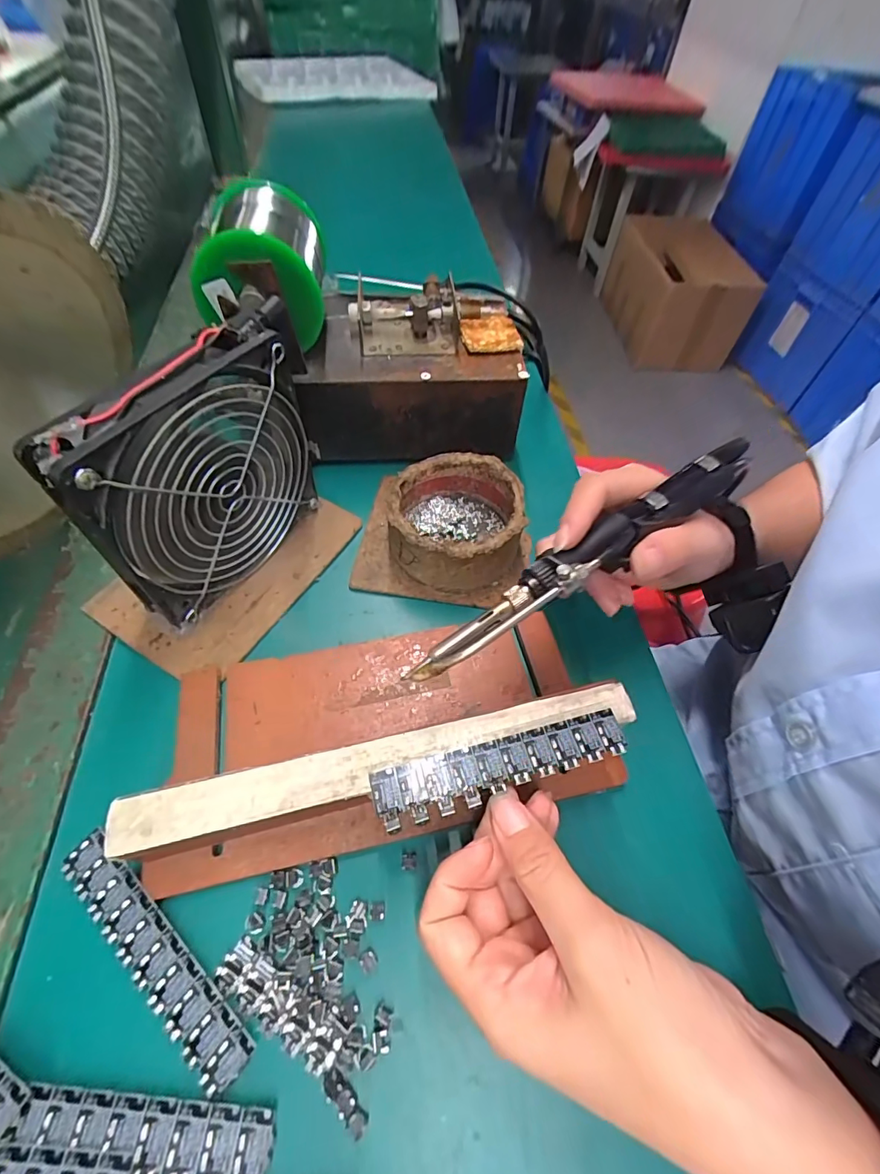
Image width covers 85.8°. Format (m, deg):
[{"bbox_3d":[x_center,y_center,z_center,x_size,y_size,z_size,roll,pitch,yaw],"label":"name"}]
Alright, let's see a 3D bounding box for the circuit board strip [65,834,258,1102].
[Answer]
[{"bbox_3d":[-0.114,0.143,0.186,0.108,0.005,0.019,36,60,19],"label":"circuit board strip"}]

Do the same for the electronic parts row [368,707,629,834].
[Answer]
[{"bbox_3d":[0.027,0.074,0.197,0.107,0.004,0.023,-12,57,-11],"label":"electronic parts row"}]

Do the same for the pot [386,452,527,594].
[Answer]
[{"bbox_3d":[0.010,-0.040,0.296,0.080,0.041,0.082,2,55,-3],"label":"pot"}]

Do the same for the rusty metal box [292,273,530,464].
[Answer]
[{"bbox_3d":[-0.020,-0.157,0.345,0.150,0.085,0.104,0,55,-4],"label":"rusty metal box"}]

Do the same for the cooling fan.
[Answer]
[{"bbox_3d":[-0.114,-0.054,0.246,0.024,0.128,0.126,28,58,15],"label":"cooling fan"}]

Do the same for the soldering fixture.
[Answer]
[{"bbox_3d":[-0.025,0.062,0.223,0.209,0.042,0.100,-7,56,-9],"label":"soldering fixture"}]

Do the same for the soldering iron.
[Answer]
[{"bbox_3d":[0.076,-0.020,0.216,0.210,0.019,0.022,-32,63,-15],"label":"soldering iron"}]

